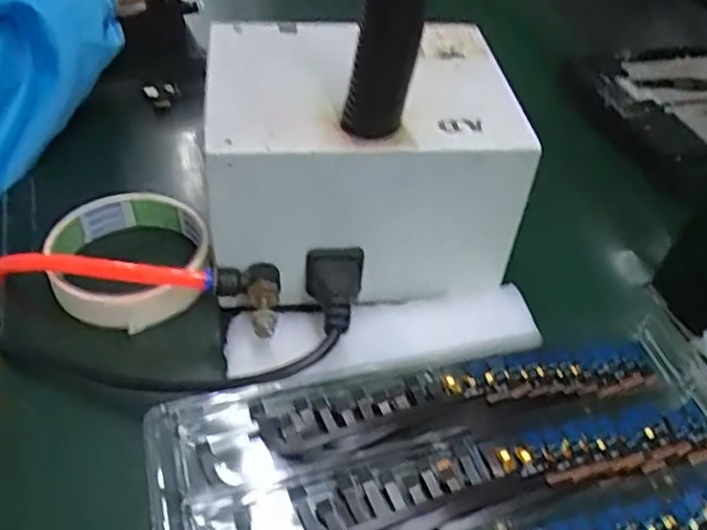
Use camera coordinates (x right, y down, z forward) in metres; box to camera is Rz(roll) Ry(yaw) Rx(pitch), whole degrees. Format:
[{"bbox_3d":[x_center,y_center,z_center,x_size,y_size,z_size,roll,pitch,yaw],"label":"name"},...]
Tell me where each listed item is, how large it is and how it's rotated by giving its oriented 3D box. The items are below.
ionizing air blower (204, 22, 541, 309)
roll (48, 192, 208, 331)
[{"bbox_3d":[0.002,-0.053,0.354,0.154,0.104,0.110,-1,49,-5],"label":"ionizing air blower"},{"bbox_3d":[-0.122,-0.006,0.367,0.078,0.021,0.081,0,45,-9],"label":"roll"}]

